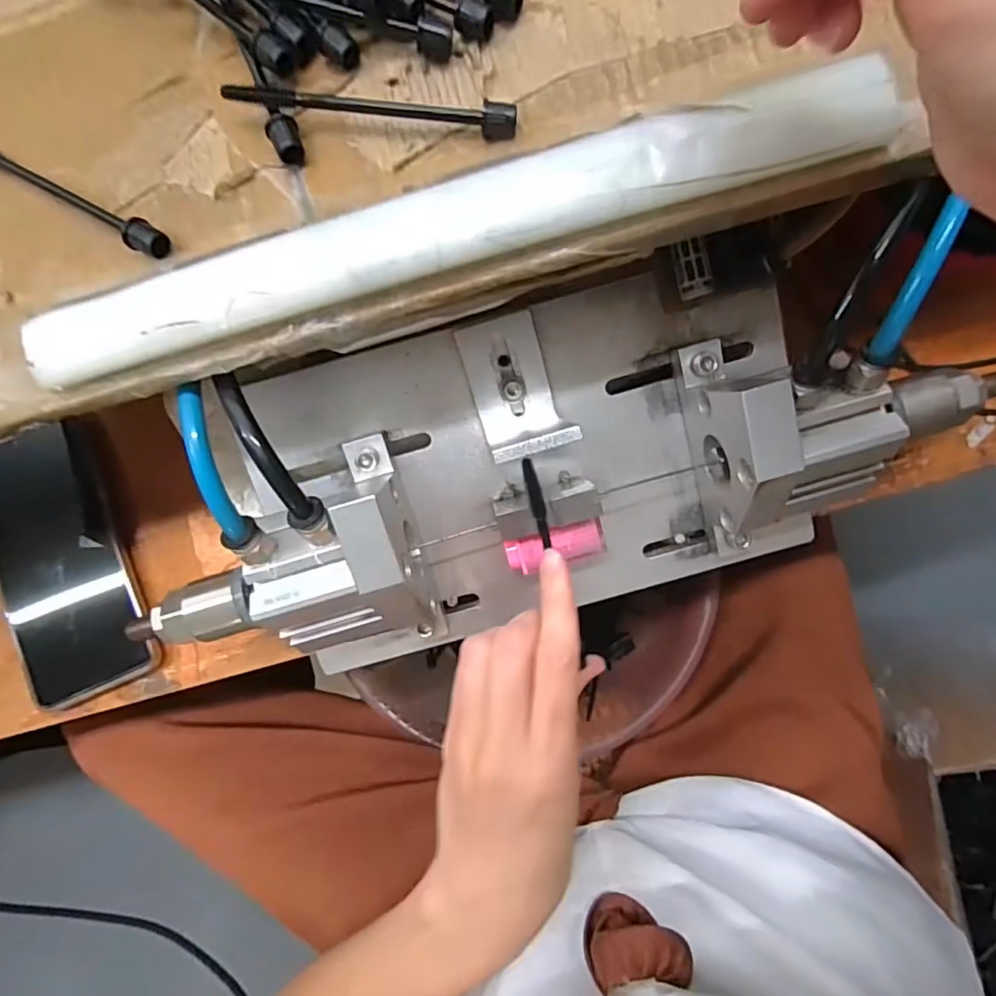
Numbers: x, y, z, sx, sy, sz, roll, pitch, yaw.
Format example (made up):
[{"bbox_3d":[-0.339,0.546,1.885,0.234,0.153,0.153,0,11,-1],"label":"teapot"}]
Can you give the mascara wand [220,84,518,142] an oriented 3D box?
[{"bbox_3d":[-0.043,-0.136,0.189,0.099,0.012,0.013,8,83,5],"label":"mascara wand"}]

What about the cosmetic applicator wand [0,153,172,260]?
[{"bbox_3d":[-0.160,-0.111,0.196,0.101,0.007,0.010,29,85,7],"label":"cosmetic applicator wand"}]

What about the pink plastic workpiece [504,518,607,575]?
[{"bbox_3d":[0.029,0.024,0.268,0.048,0.013,0.017,-16,81,2],"label":"pink plastic workpiece"}]

